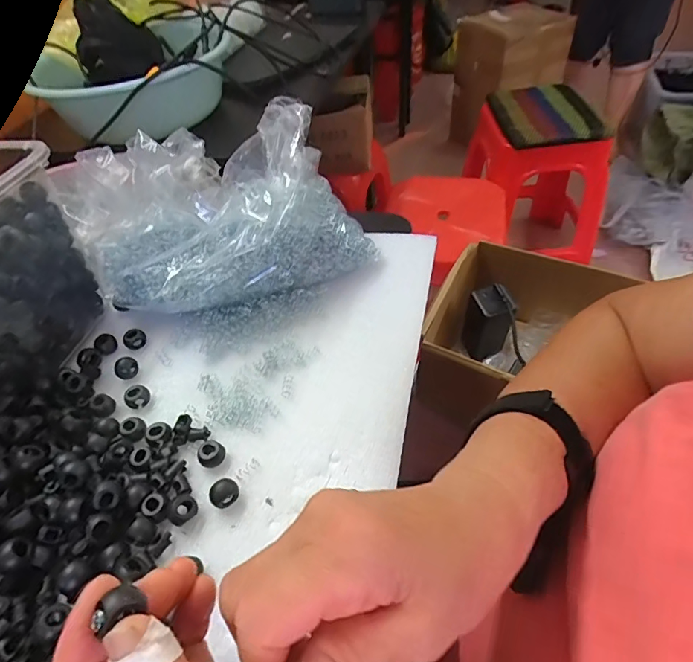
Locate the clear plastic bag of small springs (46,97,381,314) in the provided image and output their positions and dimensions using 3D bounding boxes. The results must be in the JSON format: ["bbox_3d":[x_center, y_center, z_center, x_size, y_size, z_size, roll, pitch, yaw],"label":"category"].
[{"bbox_3d":[-0.110,-0.097,0.387,0.222,0.119,0.146,-27,51,-17],"label":"clear plastic bag of small springs"}]

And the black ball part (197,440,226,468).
[{"bbox_3d":[-0.091,0.082,0.299,0.013,0.012,0.015,13,51,17],"label":"black ball part"}]

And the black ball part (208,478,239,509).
[{"bbox_3d":[-0.077,0.102,0.281,0.017,0.013,0.013,-23,50,-13],"label":"black ball part"}]

